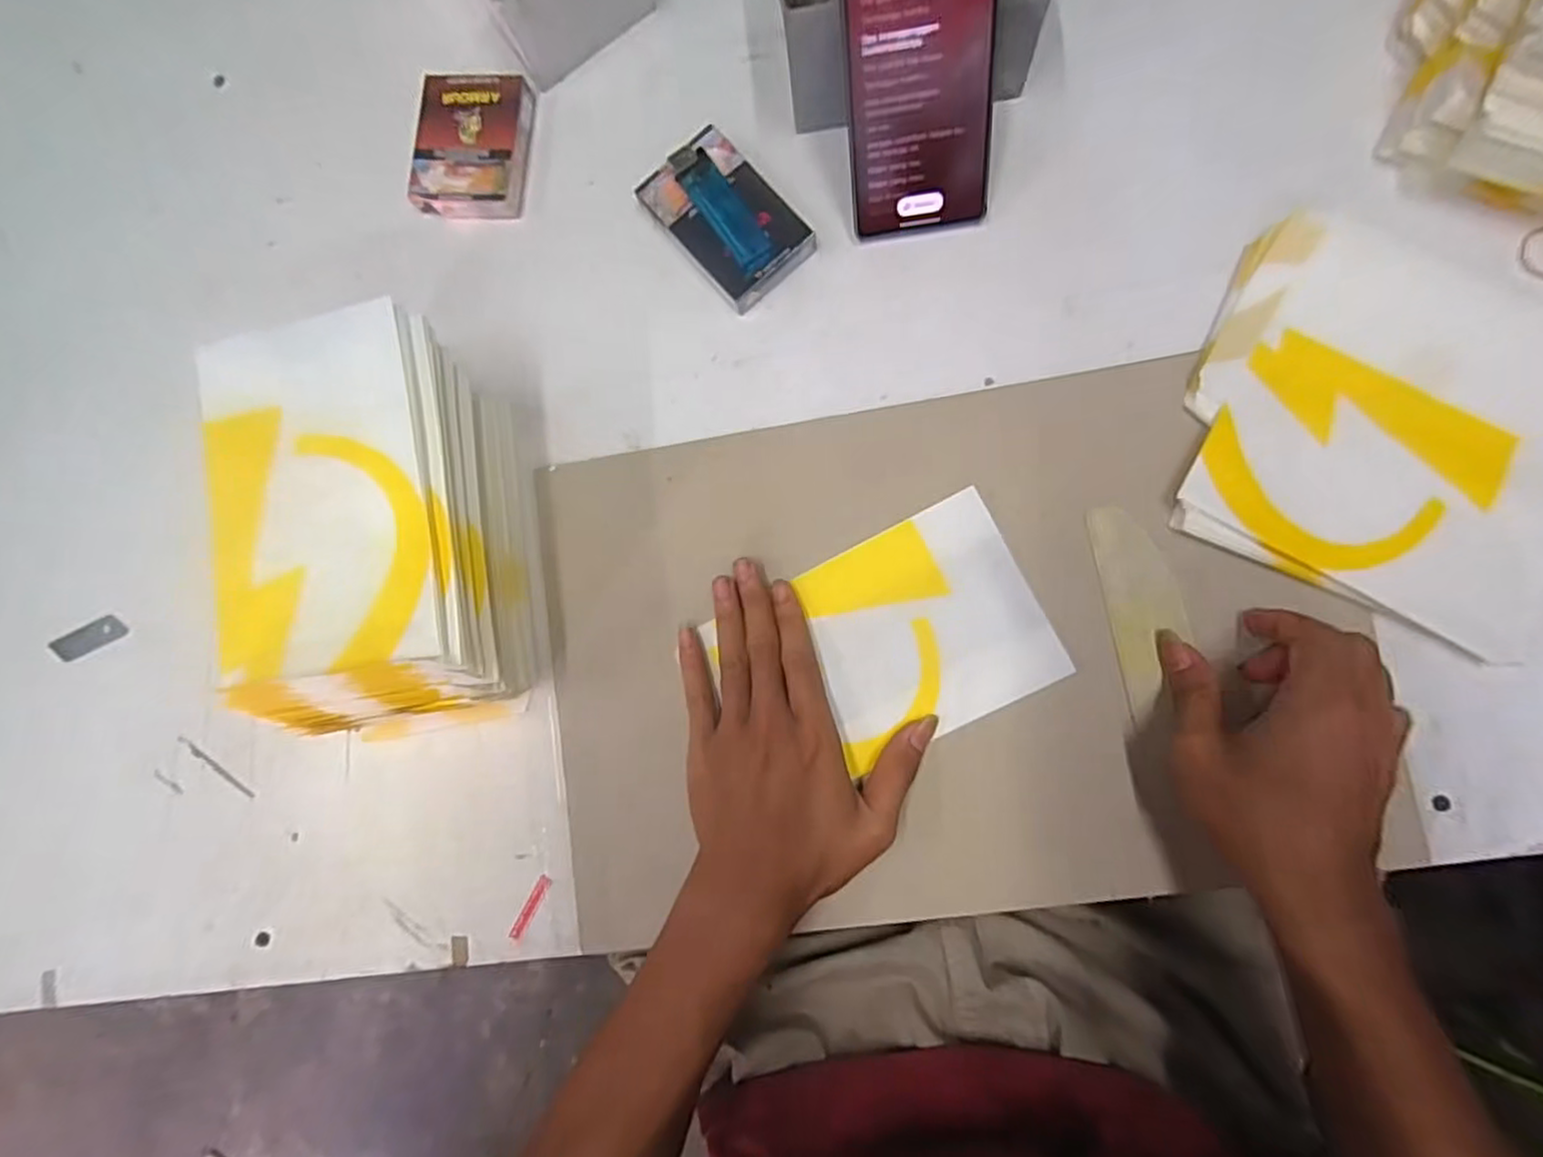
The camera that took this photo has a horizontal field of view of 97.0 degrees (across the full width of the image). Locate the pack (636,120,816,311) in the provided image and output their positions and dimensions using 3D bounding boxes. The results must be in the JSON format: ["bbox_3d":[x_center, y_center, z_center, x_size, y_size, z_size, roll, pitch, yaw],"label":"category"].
[{"bbox_3d":[-0.027,-0.216,0.407,0.060,0.028,0.095,-41,82,3],"label":"pack"}]

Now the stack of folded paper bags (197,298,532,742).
[{"bbox_3d":[-0.209,-0.018,0.373,0.115,0.104,0.201,-9,85,6],"label":"stack of folded paper bags"}]

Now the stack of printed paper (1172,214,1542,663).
[{"bbox_3d":[0.327,-0.080,0.359,0.199,0.016,0.183,25,89,8],"label":"stack of printed paper"}]

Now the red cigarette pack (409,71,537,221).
[{"bbox_3d":[-0.191,-0.275,0.436,0.068,0.020,0.088,6,87,7],"label":"red cigarette pack"}]

